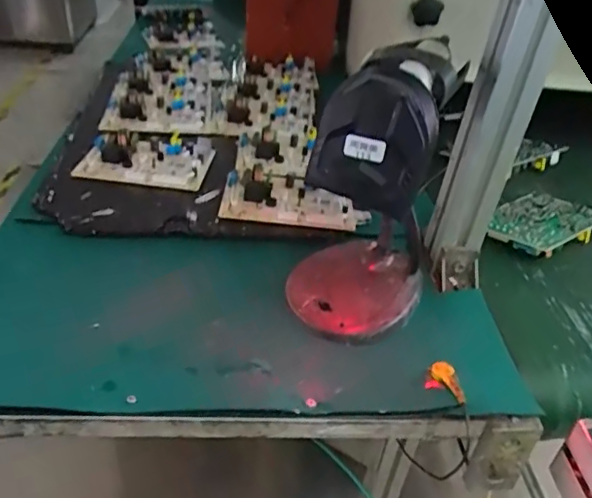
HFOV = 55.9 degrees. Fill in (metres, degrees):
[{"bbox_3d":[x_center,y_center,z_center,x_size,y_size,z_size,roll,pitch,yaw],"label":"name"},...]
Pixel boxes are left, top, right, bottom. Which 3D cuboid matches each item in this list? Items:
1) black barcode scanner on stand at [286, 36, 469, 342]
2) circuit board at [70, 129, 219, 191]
[{"bbox_3d":[0.053,-0.048,0.437,0.104,0.204,0.154,12,37,10],"label":"black barcode scanner on stand"},{"bbox_3d":[-0.172,-0.107,0.650,0.138,0.025,0.102,7,37,3],"label":"circuit board"}]

